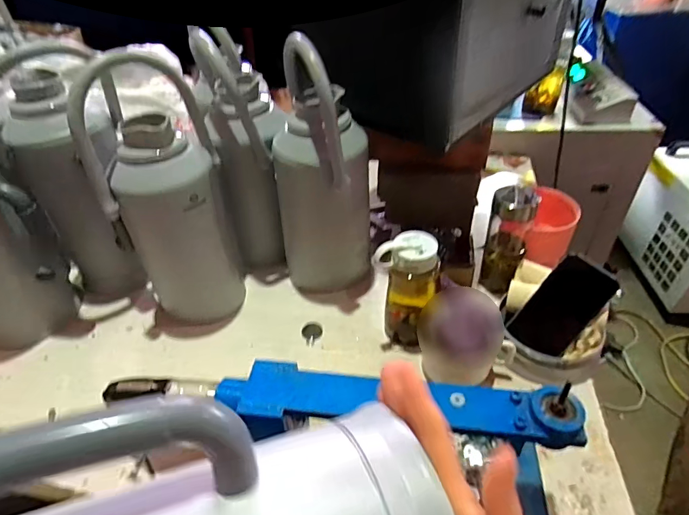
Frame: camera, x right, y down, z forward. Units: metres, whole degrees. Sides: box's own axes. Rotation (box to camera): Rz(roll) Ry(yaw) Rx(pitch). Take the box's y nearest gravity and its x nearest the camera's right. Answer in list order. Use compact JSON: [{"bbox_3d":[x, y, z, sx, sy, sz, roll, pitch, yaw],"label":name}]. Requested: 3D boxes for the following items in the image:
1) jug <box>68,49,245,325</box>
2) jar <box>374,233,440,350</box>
[{"bbox_3d":[-0.288,-0.085,0.704,0.188,0.425,0.144,-14,42,-12],"label":"jug"},{"bbox_3d":[0.103,0.056,0.690,0.079,0.188,0.082,-2,41,2],"label":"jar"}]

